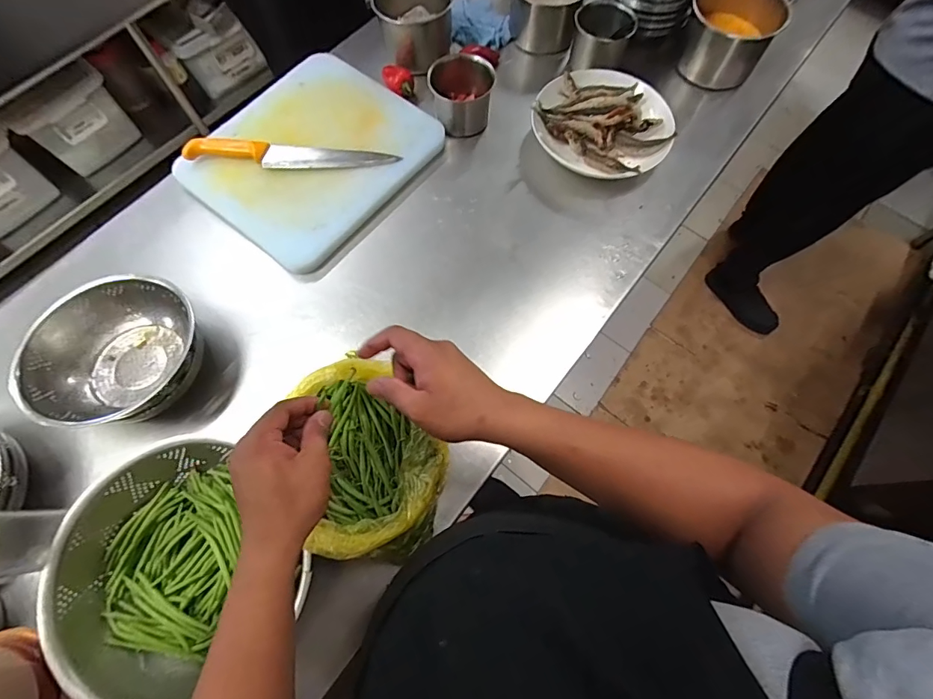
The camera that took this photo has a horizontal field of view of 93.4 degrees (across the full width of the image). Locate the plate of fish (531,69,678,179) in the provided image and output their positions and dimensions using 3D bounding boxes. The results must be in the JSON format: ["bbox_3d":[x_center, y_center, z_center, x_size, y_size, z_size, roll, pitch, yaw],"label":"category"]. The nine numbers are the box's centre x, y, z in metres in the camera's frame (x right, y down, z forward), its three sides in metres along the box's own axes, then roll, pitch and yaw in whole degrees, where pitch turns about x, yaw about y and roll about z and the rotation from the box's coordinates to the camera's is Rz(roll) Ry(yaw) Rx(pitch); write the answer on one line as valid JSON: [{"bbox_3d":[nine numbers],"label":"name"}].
[{"bbox_3d":[0.251,-0.422,0.803,0.231,0.055,0.251,0,70,0],"label":"plate of fish"}]

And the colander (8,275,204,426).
[{"bbox_3d":[-0.501,0.004,0.645,0.212,0.088,0.205,1,70,0],"label":"colander"}]

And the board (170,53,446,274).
[{"bbox_3d":[-0.277,-0.348,0.799,0.322,0.037,0.370,37,74,12],"label":"board"}]

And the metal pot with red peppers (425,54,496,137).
[{"bbox_3d":[-0.007,-0.469,0.811,0.113,0.106,0.095,-8,71,-3],"label":"metal pot with red peppers"}]

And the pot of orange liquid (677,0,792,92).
[{"bbox_3d":[0.512,-0.624,0.865,0.164,0.125,0.134,33,73,11],"label":"pot of orange liquid"}]

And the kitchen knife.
[{"bbox_3d":[-0.310,-0.345,0.773,0.363,0.024,0.052,3,70,1],"label":"kitchen knife"}]

